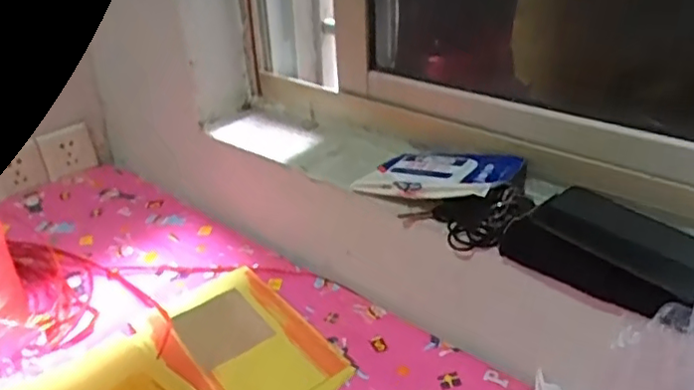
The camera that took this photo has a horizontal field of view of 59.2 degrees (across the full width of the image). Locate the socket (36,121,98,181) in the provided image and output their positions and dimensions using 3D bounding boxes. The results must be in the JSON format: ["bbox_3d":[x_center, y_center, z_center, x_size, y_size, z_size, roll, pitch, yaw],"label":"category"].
[{"bbox_3d":[-0.495,-0.077,1.085,0.087,0.085,0.025,-22,34,-31],"label":"socket"}]

